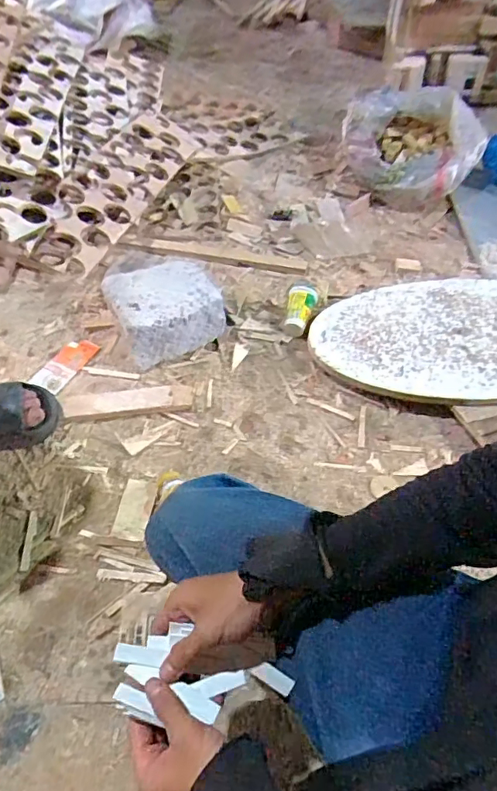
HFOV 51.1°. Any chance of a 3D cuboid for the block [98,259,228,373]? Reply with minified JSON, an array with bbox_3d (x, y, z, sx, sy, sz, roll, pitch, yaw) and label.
[{"bbox_3d":[-0.156,-0.165,0.983,0.200,0.110,0.184,-25,54,-20],"label":"block"}]

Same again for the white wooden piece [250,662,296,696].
[{"bbox_3d":[0.021,0.245,0.452,0.037,0.007,0.014,25,55,17],"label":"white wooden piece"}]

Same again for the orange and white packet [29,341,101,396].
[{"bbox_3d":[-0.325,-0.057,0.930,0.059,0.007,0.130,23,51,9],"label":"orange and white packet"}]

